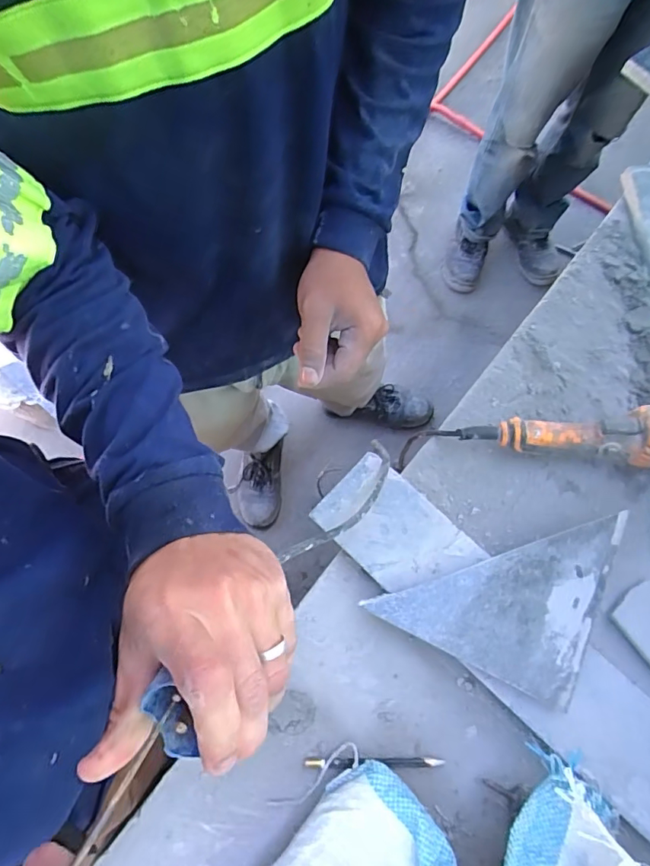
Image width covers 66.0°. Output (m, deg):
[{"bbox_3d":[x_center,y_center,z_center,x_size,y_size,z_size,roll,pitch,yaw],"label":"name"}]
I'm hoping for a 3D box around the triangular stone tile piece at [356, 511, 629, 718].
[{"bbox_3d":[0.180,0.176,0.458,0.243,0.009,0.128,-17,75,-5],"label":"triangular stone tile piece"}]

